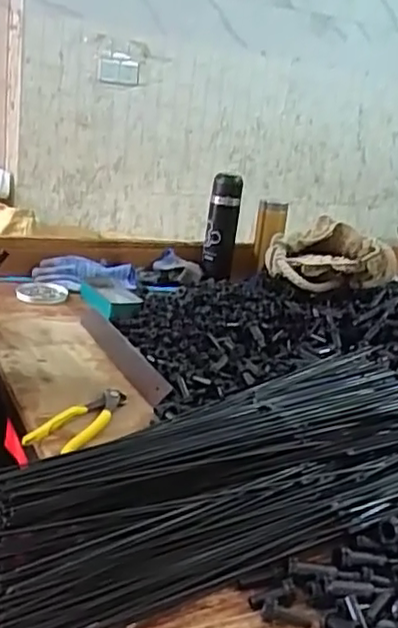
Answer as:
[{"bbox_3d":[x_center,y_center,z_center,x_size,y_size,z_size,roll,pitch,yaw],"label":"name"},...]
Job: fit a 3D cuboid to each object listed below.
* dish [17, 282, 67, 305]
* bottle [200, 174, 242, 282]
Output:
[{"bbox_3d":[-0.289,-0.040,1.194,0.088,0.016,0.094,2,20,-13],"label":"dish"},{"bbox_3d":[0.047,-0.181,1.369,0.065,0.218,0.054,7,19,2],"label":"bottle"}]

